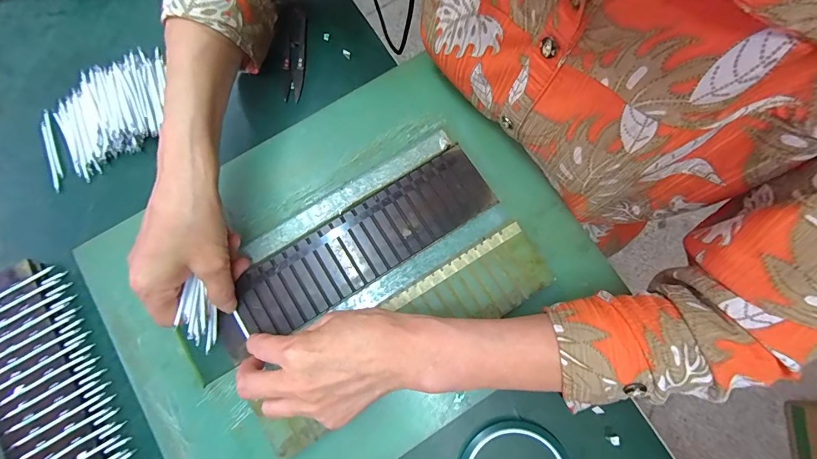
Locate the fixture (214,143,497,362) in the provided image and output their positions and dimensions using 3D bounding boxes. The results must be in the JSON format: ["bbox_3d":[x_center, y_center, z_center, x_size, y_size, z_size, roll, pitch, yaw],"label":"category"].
[{"bbox_3d":[-0.049,0.016,0.318,0.261,0.006,0.067,-32,80,-6],"label":"fixture"}]

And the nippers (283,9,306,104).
[{"bbox_3d":[-0.116,-0.176,0.362,0.021,0.007,0.097,1,78,0],"label":"nippers"}]

